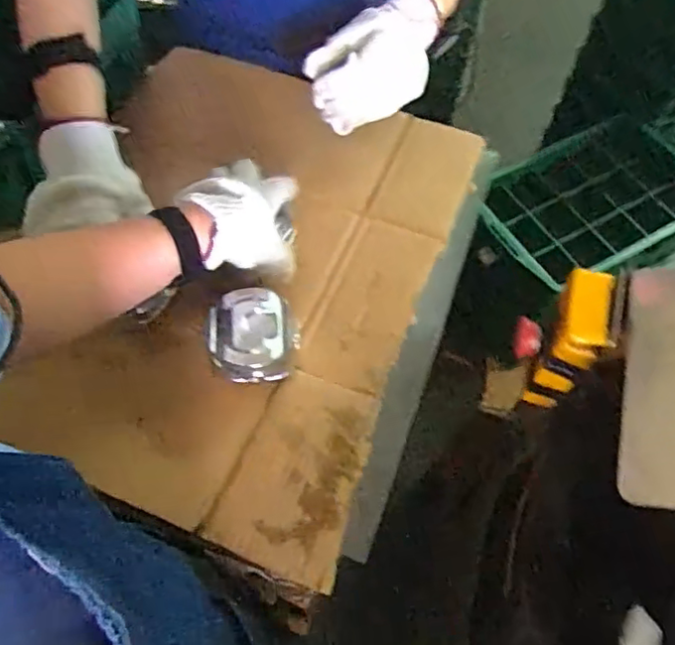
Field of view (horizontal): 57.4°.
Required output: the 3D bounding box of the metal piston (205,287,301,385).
[{"bbox_3d":[-0.080,0.011,0.586,0.082,0.049,0.087,0,62,-1],"label":"metal piston"}]

